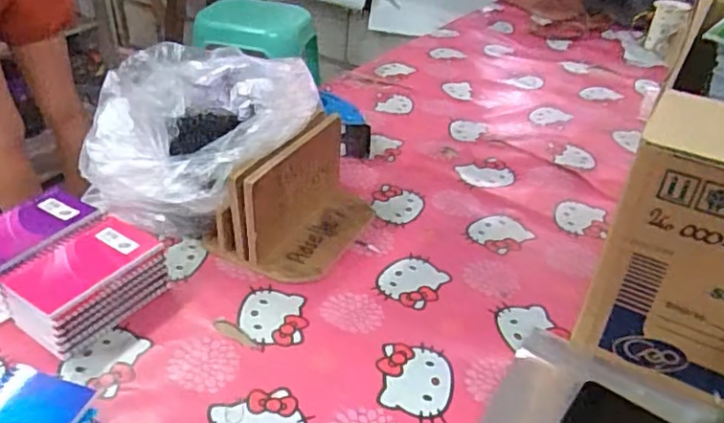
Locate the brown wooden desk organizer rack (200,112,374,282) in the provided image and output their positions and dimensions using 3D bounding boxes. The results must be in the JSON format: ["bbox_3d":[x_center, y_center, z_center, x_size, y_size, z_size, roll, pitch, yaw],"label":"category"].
[{"bbox_3d":[-0.080,-0.028,0.718,0.152,0.126,0.182,17,38,17],"label":"brown wooden desk organizer rack"}]

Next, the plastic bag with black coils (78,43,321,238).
[{"bbox_3d":[-0.193,-0.084,0.751,0.267,0.168,0.244,6,36,4],"label":"plastic bag with black coils"}]

